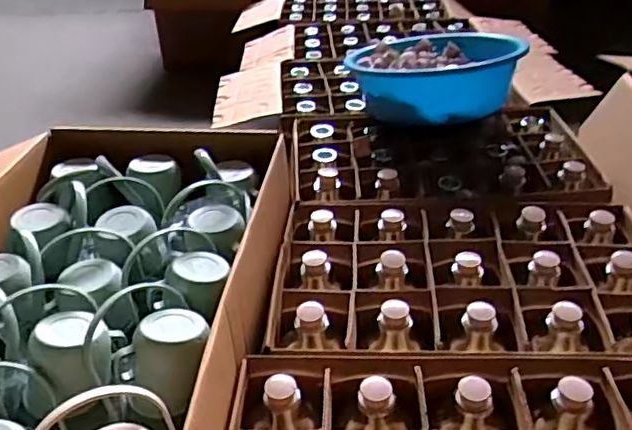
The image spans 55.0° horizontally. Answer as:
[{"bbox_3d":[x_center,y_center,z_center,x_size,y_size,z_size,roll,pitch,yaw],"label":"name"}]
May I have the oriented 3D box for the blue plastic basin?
[{"bbox_3d":[0.268,-0.330,1.372,0.358,0.120,0.358,-1,34,1],"label":"blue plastic basin"}]

